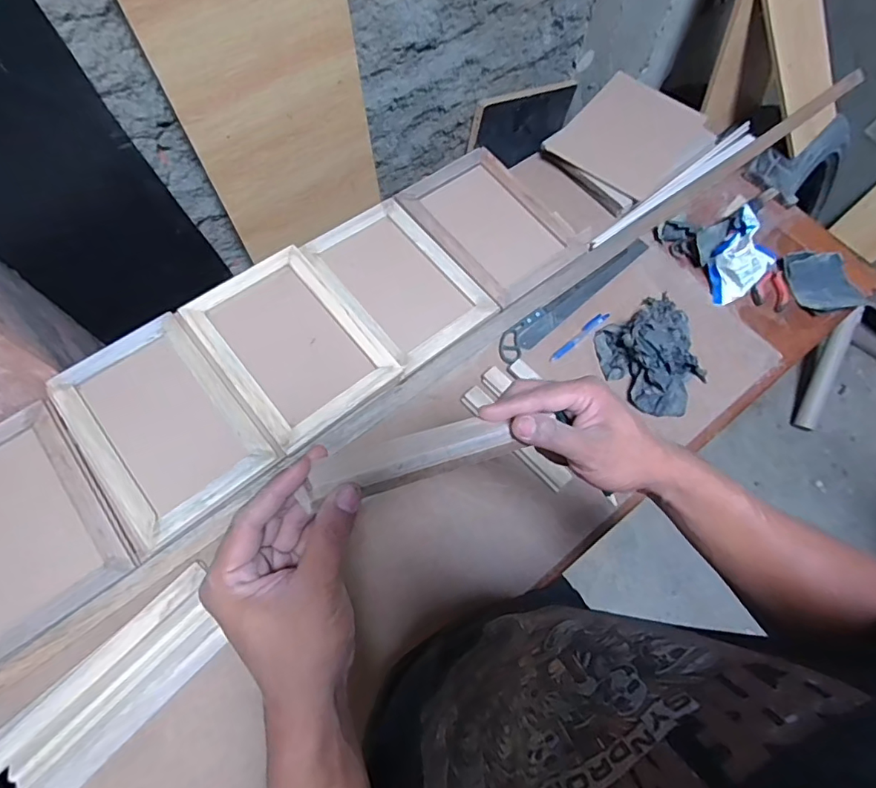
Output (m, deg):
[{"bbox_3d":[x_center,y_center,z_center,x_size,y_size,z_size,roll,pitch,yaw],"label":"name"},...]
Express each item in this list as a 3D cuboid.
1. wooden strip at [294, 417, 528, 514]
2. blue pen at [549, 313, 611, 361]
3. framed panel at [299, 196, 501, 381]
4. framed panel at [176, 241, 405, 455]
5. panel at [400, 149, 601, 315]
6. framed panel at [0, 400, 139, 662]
[{"bbox_3d":[-0.015,0.042,0.344,0.152,0.015,0.036,-11,65,-30],"label":"wooden strip"},{"bbox_3d":[0.236,-0.097,0.839,0.135,0.007,0.018,-37,72,-17],"label":"blue pen"},{"bbox_3d":[-0.068,-0.196,0.845,0.202,0.018,0.301,-35,71,-16],"label":"framed panel"},{"bbox_3d":[-0.225,-0.078,0.777,0.209,0.028,0.298,-36,72,-17],"label":"framed panel"},{"bbox_3d":[0.100,-0.313,0.912,0.220,0.013,0.302,-35,71,-17],"label":"panel"},{"bbox_3d":[-0.565,0.174,0.669,0.210,0.026,0.296,-37,72,-17],"label":"framed panel"}]

